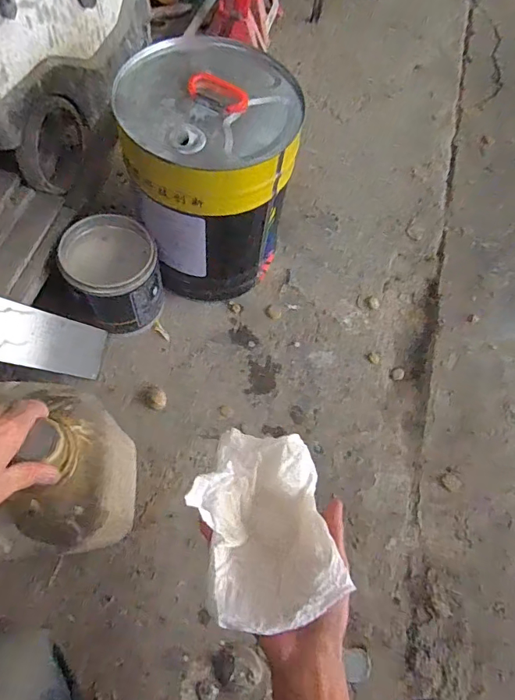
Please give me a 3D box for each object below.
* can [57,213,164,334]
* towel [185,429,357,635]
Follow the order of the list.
[{"bbox_3d":[-0.243,-0.124,0.784,0.138,0.164,0.143,1,64,-3],"label":"can"},{"bbox_3d":[0.006,0.152,0.398,0.113,0.033,0.158,-17,67,-10],"label":"towel"}]

